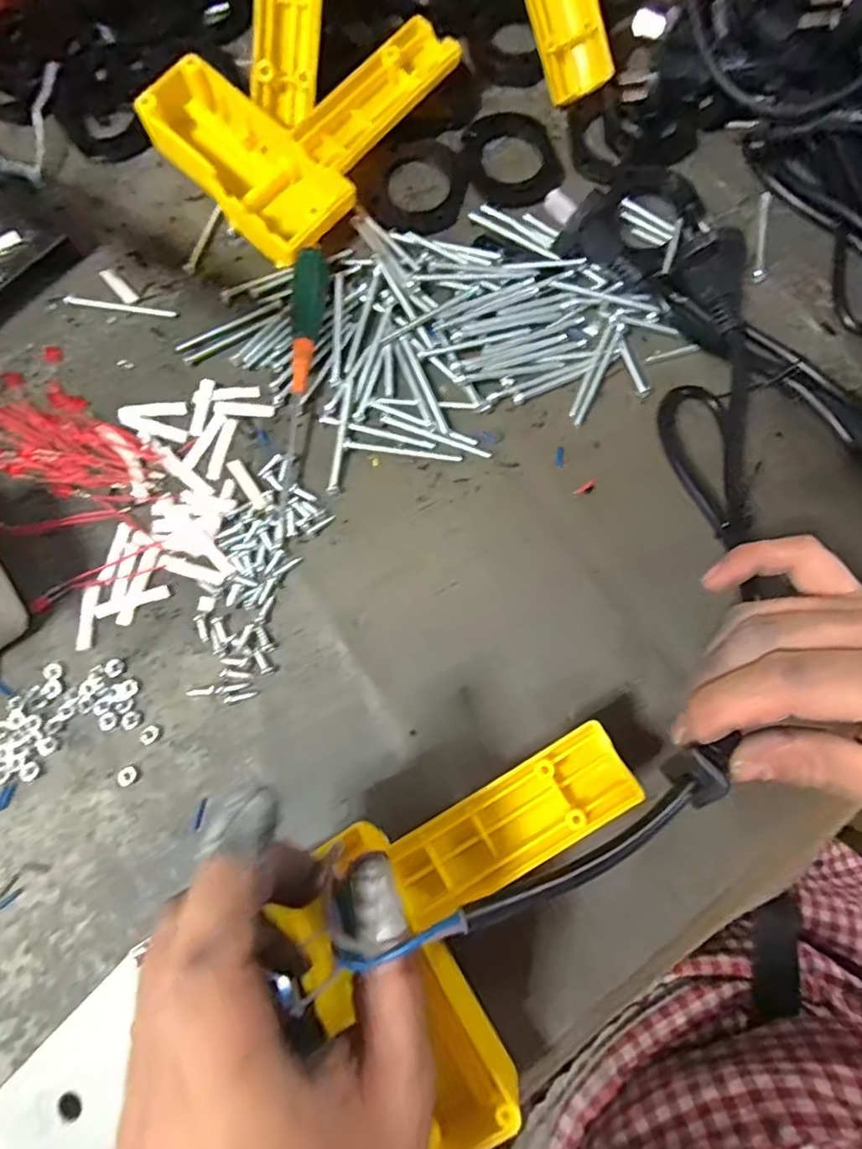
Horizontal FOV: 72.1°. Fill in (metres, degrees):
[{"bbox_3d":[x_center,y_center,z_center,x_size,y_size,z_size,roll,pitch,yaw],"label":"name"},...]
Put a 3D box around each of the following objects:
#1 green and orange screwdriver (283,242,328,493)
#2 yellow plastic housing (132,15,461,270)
[{"bbox_3d":[-0.063,-0.102,0.287,0.014,0.019,0.114,5,77,1],"label":"green and orange screwdriver"},{"bbox_3d":[-0.064,-0.241,0.312,0.110,0.029,0.144,40,80,8],"label":"yellow plastic housing"}]

